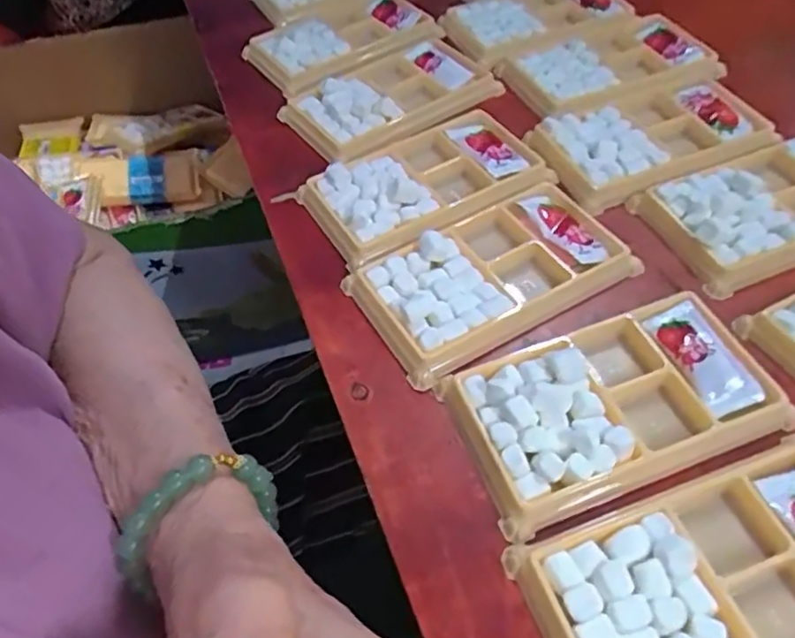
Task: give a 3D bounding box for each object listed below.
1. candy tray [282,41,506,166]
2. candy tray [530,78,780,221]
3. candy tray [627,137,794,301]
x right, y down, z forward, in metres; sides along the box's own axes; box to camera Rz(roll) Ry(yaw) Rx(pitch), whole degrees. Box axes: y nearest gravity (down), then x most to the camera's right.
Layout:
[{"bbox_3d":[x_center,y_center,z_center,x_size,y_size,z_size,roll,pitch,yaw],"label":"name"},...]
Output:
[{"bbox_3d":[-0.006,-0.154,0.433,0.134,0.019,0.086,-31,55,-19],"label":"candy tray"},{"bbox_3d":[0.152,-0.112,0.392,0.139,0.016,0.083,-24,53,-13],"label":"candy tray"},{"bbox_3d":[0.207,-0.064,0.348,0.132,0.019,0.080,-19,52,-10],"label":"candy tray"}]

